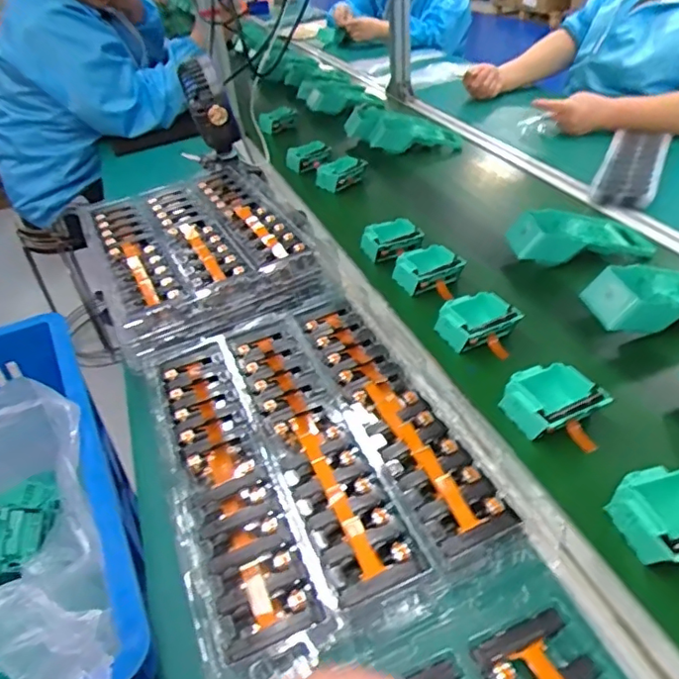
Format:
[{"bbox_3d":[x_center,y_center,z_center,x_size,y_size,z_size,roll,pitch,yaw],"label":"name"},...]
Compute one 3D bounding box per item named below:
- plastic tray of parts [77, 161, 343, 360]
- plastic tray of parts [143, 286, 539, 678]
[{"bbox_3d":[-0.207,-0.137,0.781,0.272,0.046,0.406,-22,41,-18],"label":"plastic tray of parts"},{"bbox_3d":[-0.041,0.082,0.518,0.246,0.021,0.392,-19,40,-14],"label":"plastic tray of parts"}]

